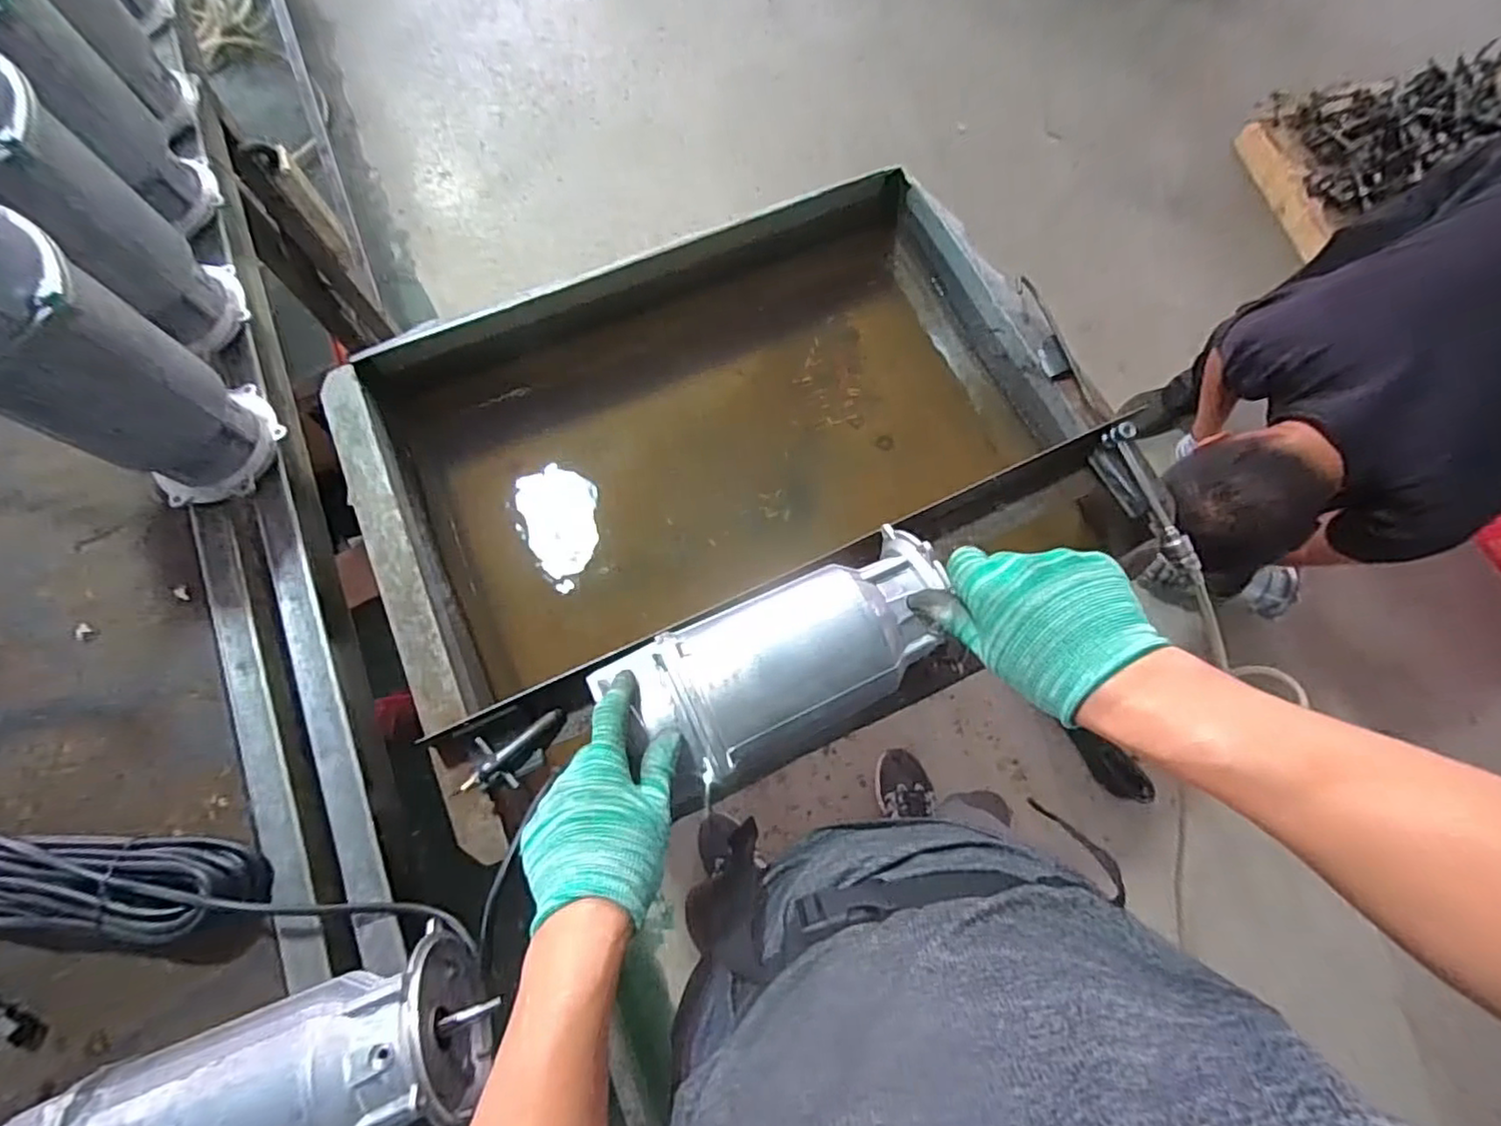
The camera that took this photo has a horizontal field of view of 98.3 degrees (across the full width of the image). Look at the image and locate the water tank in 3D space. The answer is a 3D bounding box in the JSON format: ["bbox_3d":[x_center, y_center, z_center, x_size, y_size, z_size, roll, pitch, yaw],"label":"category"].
[{"bbox_3d":[-0.009,-0.088,0.775,0.774,0.222,0.585,-23,75,-8],"label":"water tank"}]

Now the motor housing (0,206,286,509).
[{"bbox_3d":[-0.546,-0.160,0.536,0.116,0.301,0.118,0,73,-1],"label":"motor housing"}]

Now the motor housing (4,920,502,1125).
[{"bbox_3d":[-0.341,0.379,0.462,0.286,0.134,0.120,-22,75,-7],"label":"motor housing"}]

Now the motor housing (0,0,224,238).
[{"bbox_3d":[-0.664,-0.438,0.609,0.106,0.286,0.143,-23,75,-8],"label":"motor housing"}]

